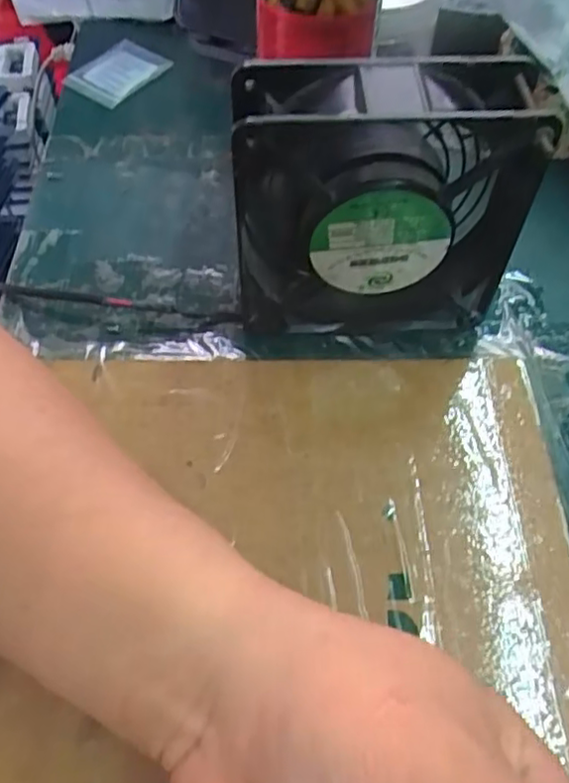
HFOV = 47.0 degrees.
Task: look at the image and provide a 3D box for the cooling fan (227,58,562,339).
[{"bbox_3d":[0.039,-0.080,0.288,0.117,0.119,0.045,-1,56,0],"label":"cooling fan"}]

